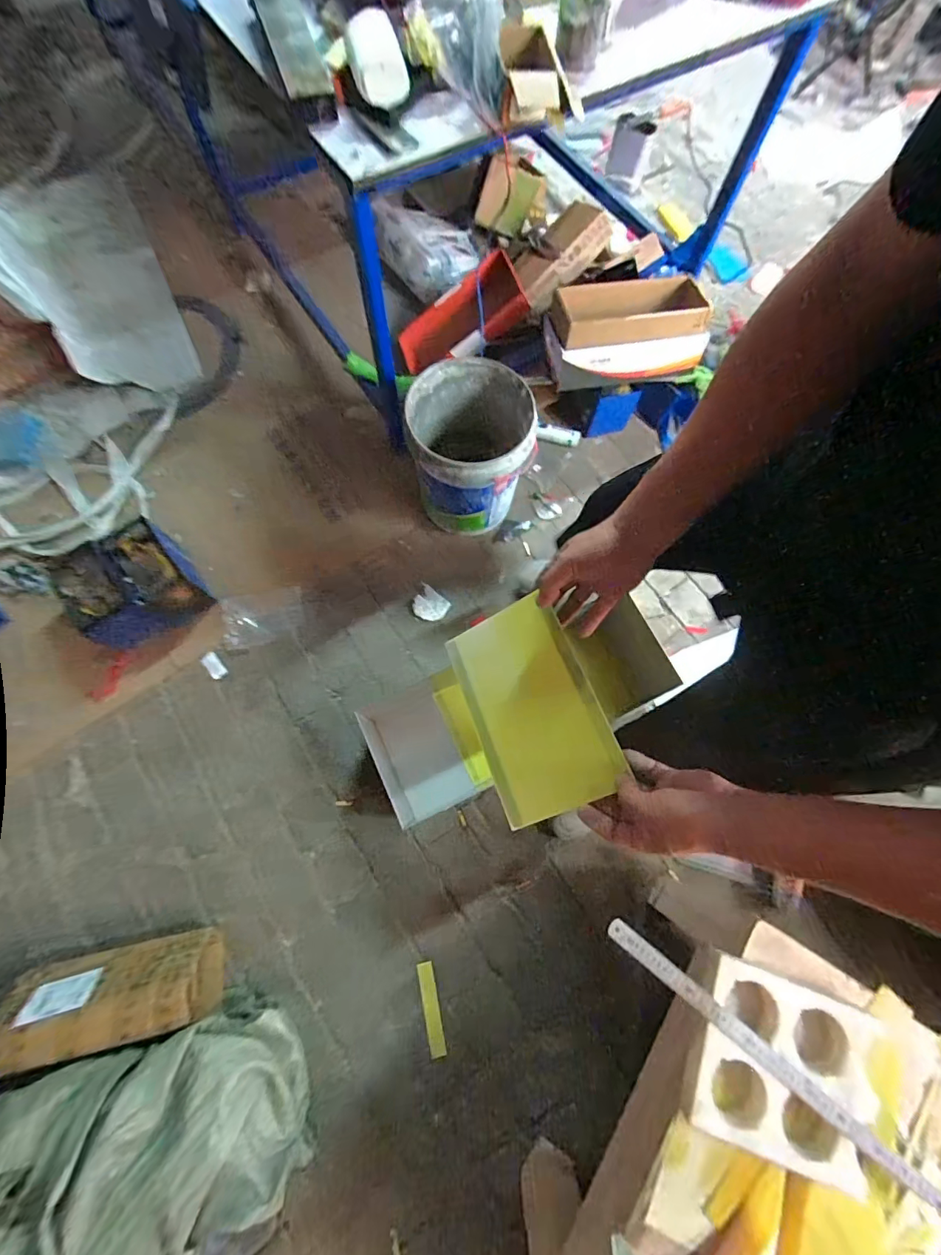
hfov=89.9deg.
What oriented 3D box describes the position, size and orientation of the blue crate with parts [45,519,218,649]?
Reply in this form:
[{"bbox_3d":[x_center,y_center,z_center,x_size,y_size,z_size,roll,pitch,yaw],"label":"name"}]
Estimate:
[{"bbox_3d":[-0.888,-0.119,1.250,0.288,0.167,0.252,-27,75,-10],"label":"blue crate with parts"}]

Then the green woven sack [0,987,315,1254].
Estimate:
[{"bbox_3d":[-0.569,1.003,0.852,0.503,0.255,0.460,-17,73,-7],"label":"green woven sack"}]

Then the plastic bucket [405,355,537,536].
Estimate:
[{"bbox_3d":[0.003,-0.456,1.248,0.289,0.374,0.313,1,72,-2],"label":"plastic bucket"}]

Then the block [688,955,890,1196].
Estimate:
[{"bbox_3d":[0.469,0.649,0.700,0.257,0.056,0.231,19,72,4],"label":"block"}]

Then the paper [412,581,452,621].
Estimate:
[{"bbox_3d":[-0.120,-0.066,1.322,0.107,0.029,0.084,43,76,11],"label":"paper"}]

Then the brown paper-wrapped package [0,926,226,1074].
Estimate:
[{"bbox_3d":[-0.743,0.759,0.981,0.394,0.175,0.157,-7,72,-4],"label":"brown paper-wrapped package"}]

